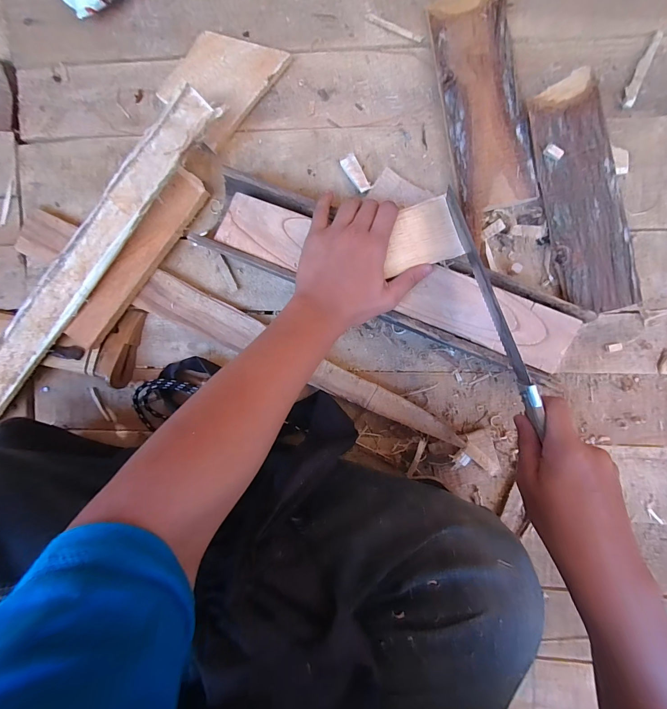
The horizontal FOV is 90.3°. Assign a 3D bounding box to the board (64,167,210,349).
[{"bbox_3d":[-0.234,-0.109,0.396,0.040,0.017,0.238,36,96,-22],"label":"board"}]

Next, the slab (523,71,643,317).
[{"bbox_3d":[0.270,-0.169,0.365,0.072,0.031,0.245,-17,92,5],"label":"slab"}]

